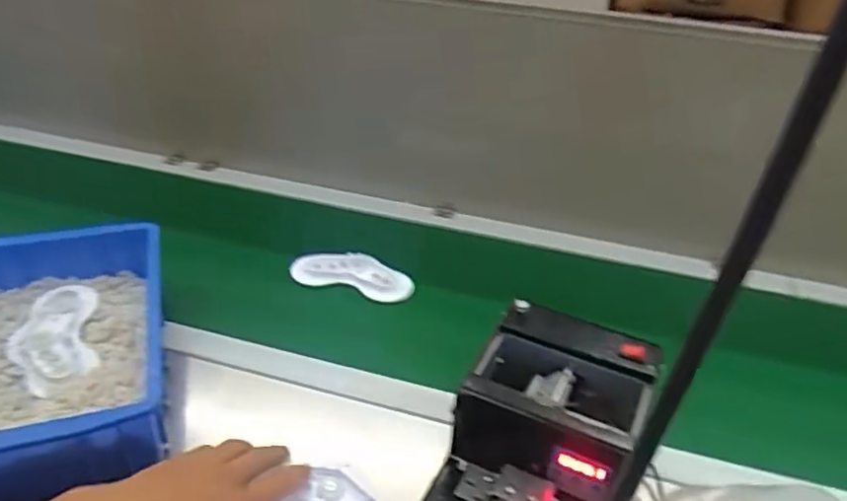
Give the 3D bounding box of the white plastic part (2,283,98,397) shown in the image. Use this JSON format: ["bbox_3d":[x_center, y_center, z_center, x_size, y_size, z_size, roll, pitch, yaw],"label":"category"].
[{"bbox_3d":[-0.373,0.086,0.665,0.078,0.012,0.142,-11,36,-20],"label":"white plastic part"}]

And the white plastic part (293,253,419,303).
[{"bbox_3d":[-0.087,0.028,0.819,0.160,0.011,0.070,11,48,18],"label":"white plastic part"}]

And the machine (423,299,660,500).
[{"bbox_3d":[0.085,0.163,0.495,0.124,0.159,0.172,20,37,23],"label":"machine"}]

